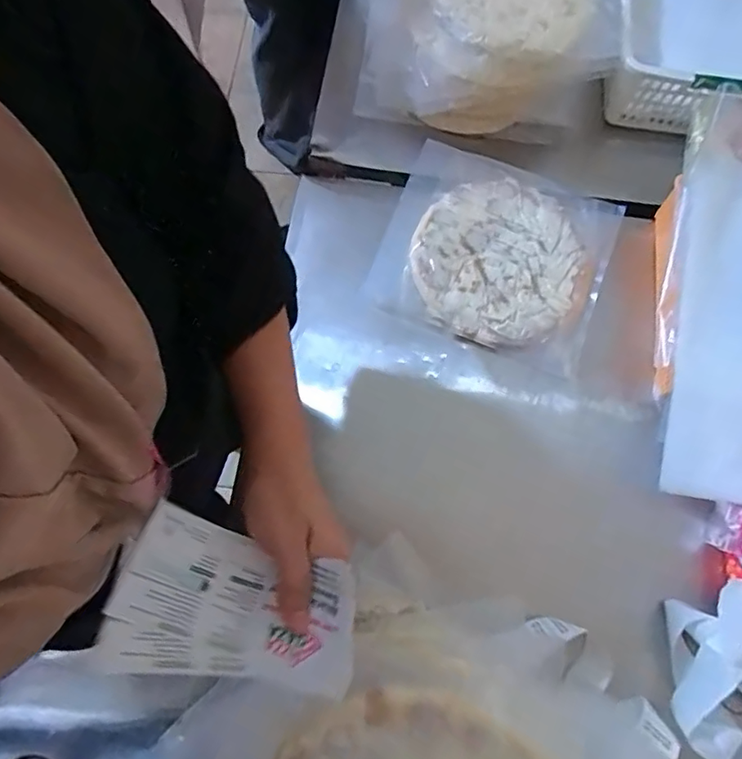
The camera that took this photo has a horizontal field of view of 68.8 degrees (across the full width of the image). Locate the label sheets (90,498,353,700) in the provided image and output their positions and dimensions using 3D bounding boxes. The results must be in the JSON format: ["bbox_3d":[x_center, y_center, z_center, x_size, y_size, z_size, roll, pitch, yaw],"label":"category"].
[{"bbox_3d":[-0.077,0.133,0.318,0.134,0.037,0.086,12,73,4],"label":"label sheets"}]

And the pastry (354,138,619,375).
[{"bbox_3d":[0.140,-0.145,0.626,0.247,0.037,0.224,21,73,7],"label":"pastry"}]

